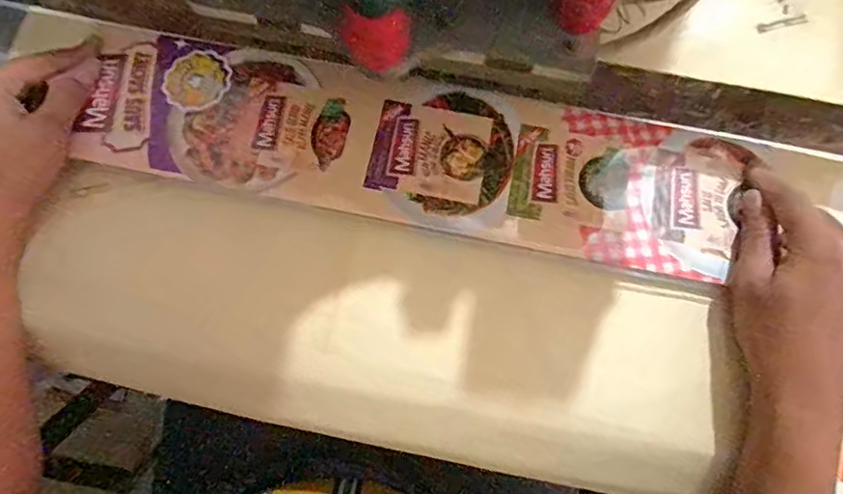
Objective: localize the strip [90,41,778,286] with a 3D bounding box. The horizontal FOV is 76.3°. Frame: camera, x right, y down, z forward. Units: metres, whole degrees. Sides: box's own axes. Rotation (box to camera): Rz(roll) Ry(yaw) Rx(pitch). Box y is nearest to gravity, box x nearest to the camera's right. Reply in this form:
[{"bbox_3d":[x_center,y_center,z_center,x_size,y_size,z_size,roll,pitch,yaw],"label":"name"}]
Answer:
[{"bbox_3d":[-0.011,-0.073,0.416,0.492,0.009,0.122,10,74,3],"label":"strip"}]

